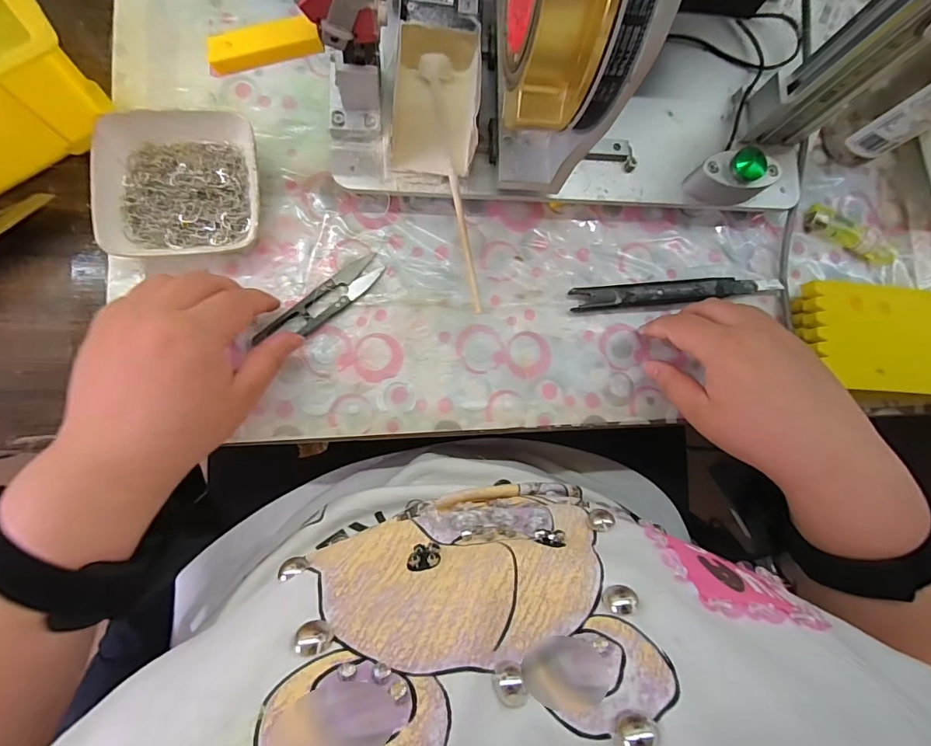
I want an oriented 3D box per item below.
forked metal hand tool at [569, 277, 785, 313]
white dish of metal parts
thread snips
[{"bbox_3d":[0.160,-0.060,0.333,0.163,0.019,0.018,-3,85,-7],"label":"forked metal hand tool"},{"bbox_3d":[-0.186,-0.124,0.295,0.095,0.023,0.089,-9,85,-8],"label":"white dish of metal parts"},{"bbox_3d":[-0.099,-0.047,0.308,0.097,0.004,0.023,-36,89,-13],"label":"thread snips"}]

